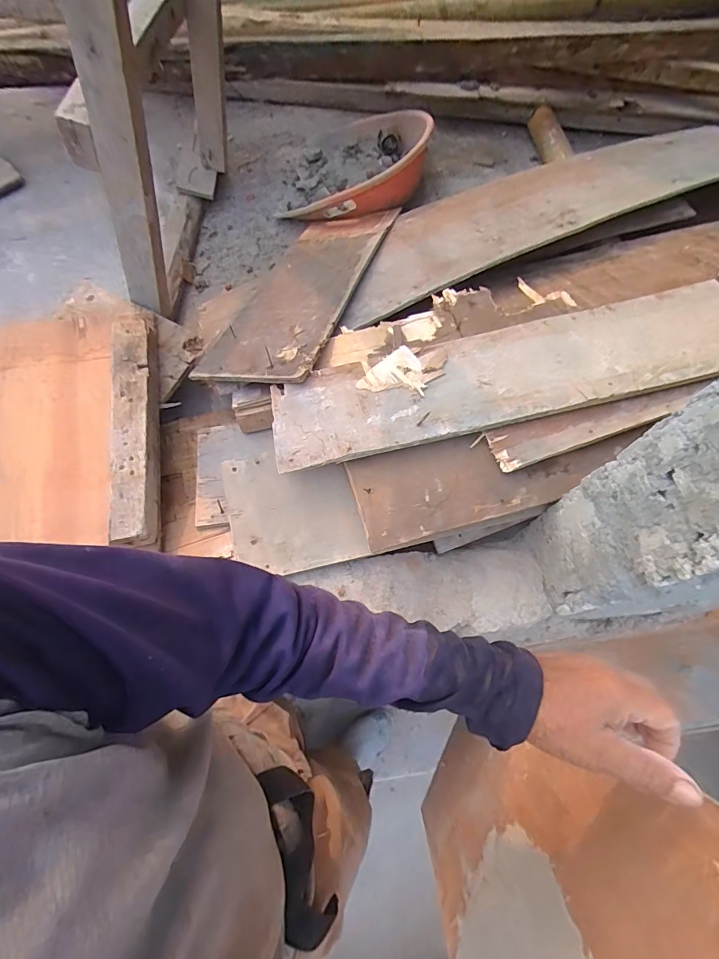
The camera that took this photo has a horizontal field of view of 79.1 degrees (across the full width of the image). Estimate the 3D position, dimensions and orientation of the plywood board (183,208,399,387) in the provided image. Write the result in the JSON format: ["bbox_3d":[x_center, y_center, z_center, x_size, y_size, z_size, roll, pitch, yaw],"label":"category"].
[{"bbox_3d":[-0.122,-0.418,0.940,0.254,0.019,0.643,9,57,19],"label":"plywood board"}]

